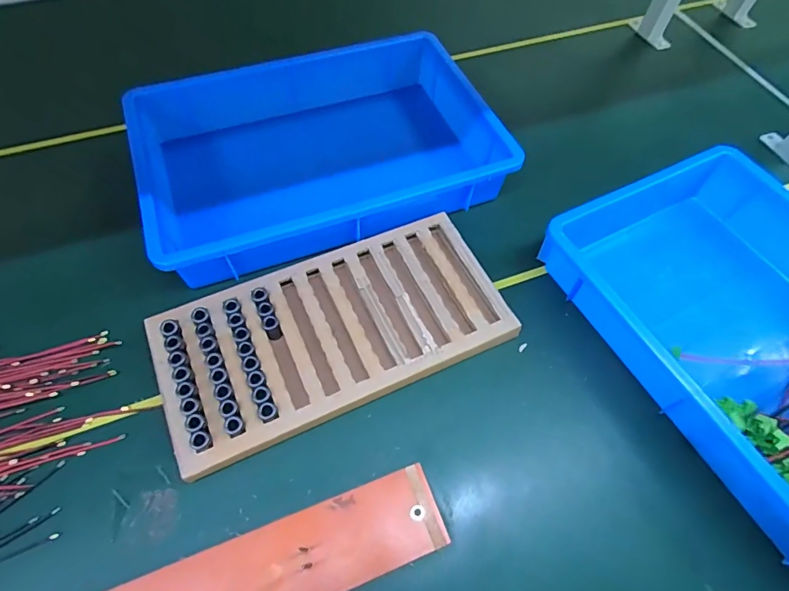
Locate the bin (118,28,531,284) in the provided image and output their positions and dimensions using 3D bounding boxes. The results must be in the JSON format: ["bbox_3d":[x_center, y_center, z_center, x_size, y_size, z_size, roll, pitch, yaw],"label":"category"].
[{"bbox_3d":[-0.099,-0.192,0.603,0.430,0.105,0.296,-19,63,-13],"label":"bin"}]

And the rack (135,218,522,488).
[{"bbox_3d":[-0.061,0.033,0.489,0.362,0.031,0.179,-21,63,-14],"label":"rack"}]

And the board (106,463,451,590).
[{"bbox_3d":[-0.121,0.234,0.365,0.331,0.013,0.071,-17,63,-14],"label":"board"}]

